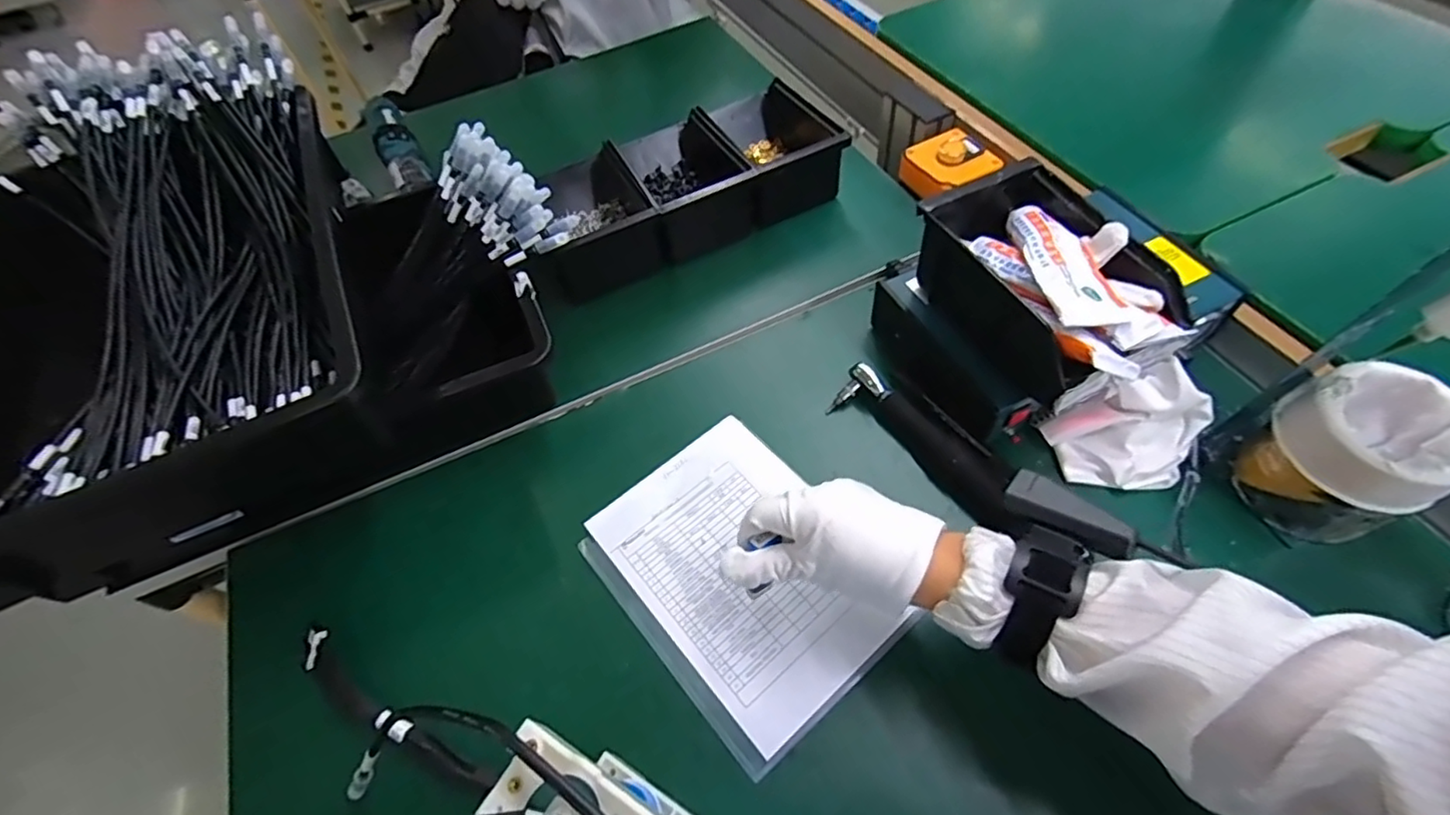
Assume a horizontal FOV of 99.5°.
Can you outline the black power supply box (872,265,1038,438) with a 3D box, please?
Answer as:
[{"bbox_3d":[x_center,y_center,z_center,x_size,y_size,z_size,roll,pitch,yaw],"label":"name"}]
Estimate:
[{"bbox_3d":[0.172,-0.043,0.497,0.045,0.051,0.168,-26,59,-12],"label":"black power supply box"}]

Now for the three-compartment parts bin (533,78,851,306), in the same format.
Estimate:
[{"bbox_3d":[-0.049,-0.246,0.669,0.312,0.087,0.187,-26,58,-12],"label":"three-compartment parts bin"}]

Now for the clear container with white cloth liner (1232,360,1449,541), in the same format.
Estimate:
[{"bbox_3d":[0.410,0.033,0.407,0.079,0.104,0.092,-24,58,-11],"label":"clear container with white cloth liner"}]

